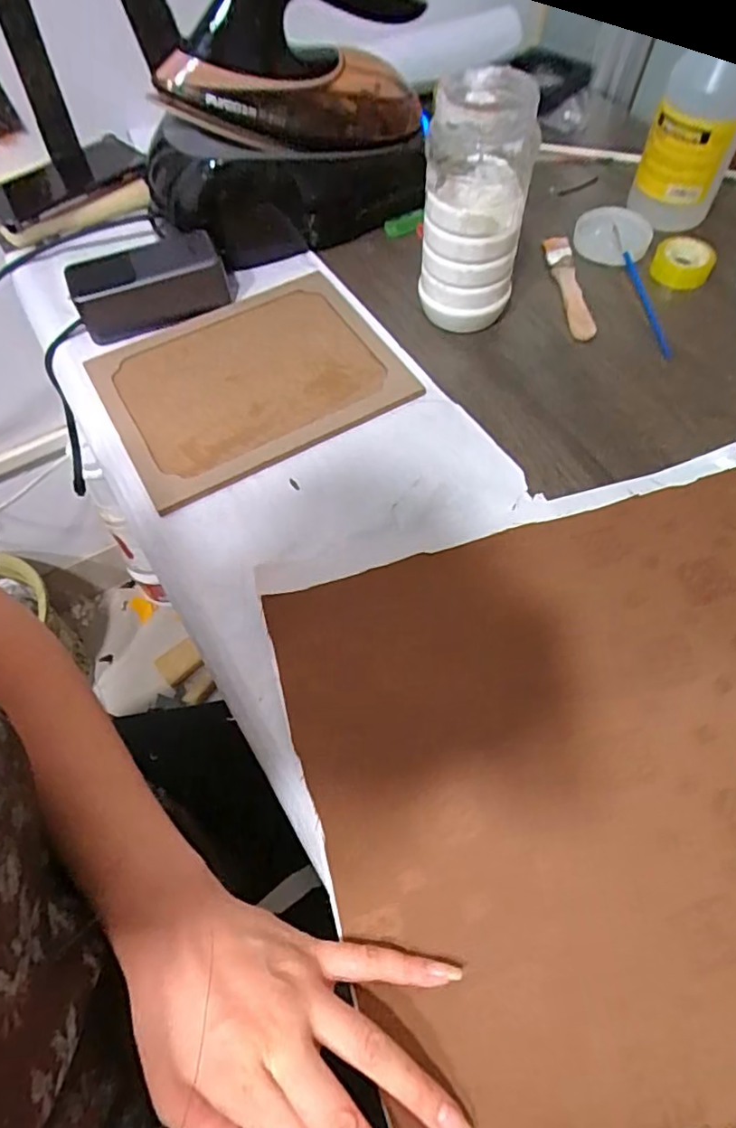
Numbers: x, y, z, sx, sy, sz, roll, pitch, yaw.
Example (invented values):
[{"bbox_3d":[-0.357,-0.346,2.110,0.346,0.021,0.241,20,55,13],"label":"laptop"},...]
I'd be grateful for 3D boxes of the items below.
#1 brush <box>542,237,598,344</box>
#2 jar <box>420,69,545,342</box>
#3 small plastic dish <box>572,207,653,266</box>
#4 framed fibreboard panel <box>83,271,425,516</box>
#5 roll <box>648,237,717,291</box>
[{"bbox_3d":[0.180,-0.250,0.540,0.025,0.013,0.127,-4,61,0],"label":"brush"},{"bbox_3d":[0.081,-0.270,0.466,0.075,0.164,0.084,8,62,7],"label":"jar"},{"bbox_3d":[0.227,-0.306,0.559,0.066,0.016,0.062,17,63,12],"label":"small plastic dish"},{"bbox_3d":[-0.099,-0.155,0.500,0.224,0.011,0.183,-28,64,-12],"label":"framed fibreboard panel"},{"bbox_3d":[0.285,-0.272,0.544,0.049,0.023,0.049,-1,61,2],"label":"roll"}]

